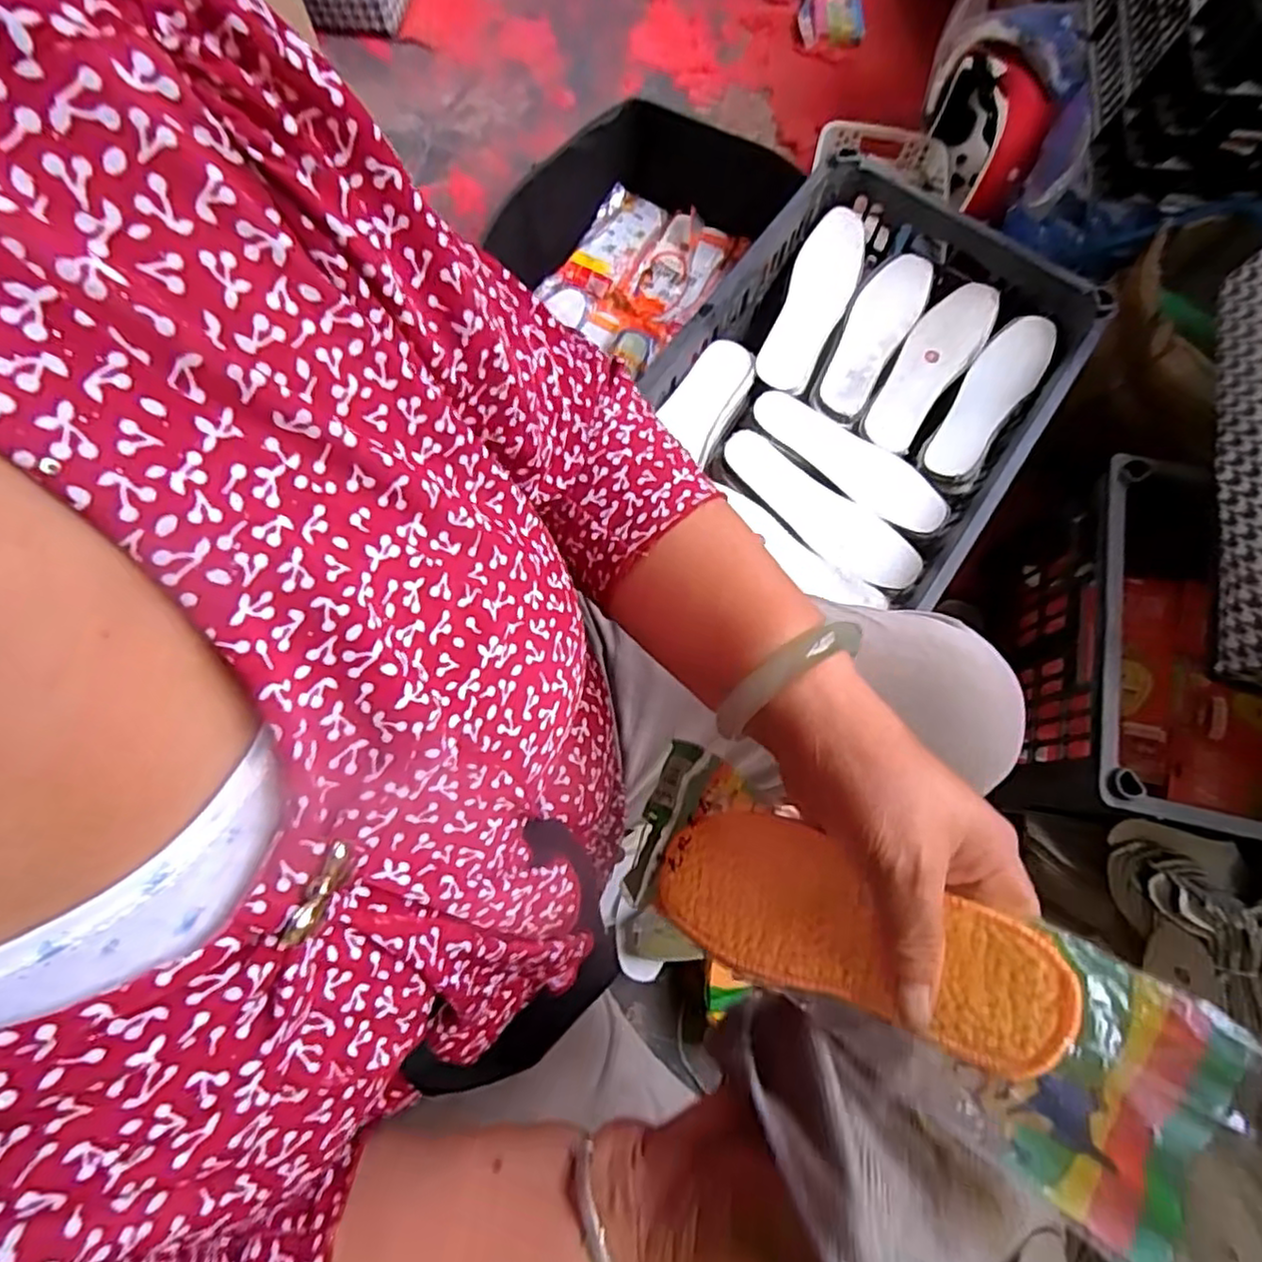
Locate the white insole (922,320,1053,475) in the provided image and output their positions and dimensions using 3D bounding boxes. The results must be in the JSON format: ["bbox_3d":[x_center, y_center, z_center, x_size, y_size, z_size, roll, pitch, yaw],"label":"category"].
[{"bbox_3d":[0.377,-0.248,0.703,0.061,0.023,0.207,34,76,9],"label":"white insole"}]

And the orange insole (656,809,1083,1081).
[{"bbox_3d":[0.083,0.120,0.276,0.165,0.010,0.062,8,69,39],"label":"orange insole"}]

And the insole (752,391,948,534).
[{"bbox_3d":[0.224,-0.177,0.692,0.218,0.013,0.068,39,76,10],"label":"insole"}]

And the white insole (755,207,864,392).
[{"bbox_3d":[0.201,-0.362,0.735,0.069,0.023,0.224,20,74,5],"label":"white insole"}]

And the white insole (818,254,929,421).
[{"bbox_3d":[0.266,-0.329,0.732,0.064,0.010,0.212,27,75,7],"label":"white insole"}]

